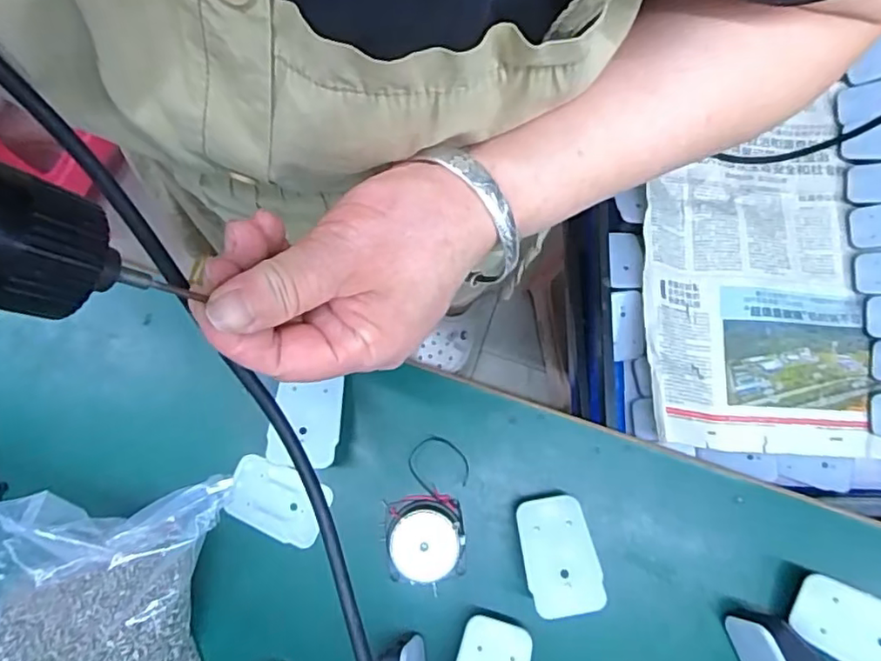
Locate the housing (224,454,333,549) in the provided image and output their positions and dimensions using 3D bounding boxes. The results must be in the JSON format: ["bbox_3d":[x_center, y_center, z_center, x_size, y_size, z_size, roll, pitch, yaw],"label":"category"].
[{"bbox_3d":[-0.112,0.117,0.415,0.067,0.007,0.045,20,79,3],"label":"housing"}]

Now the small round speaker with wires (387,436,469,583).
[{"bbox_3d":[-0.010,0.137,0.394,0.051,0.033,0.053,0,79,-1],"label":"small round speaker with wires"}]

